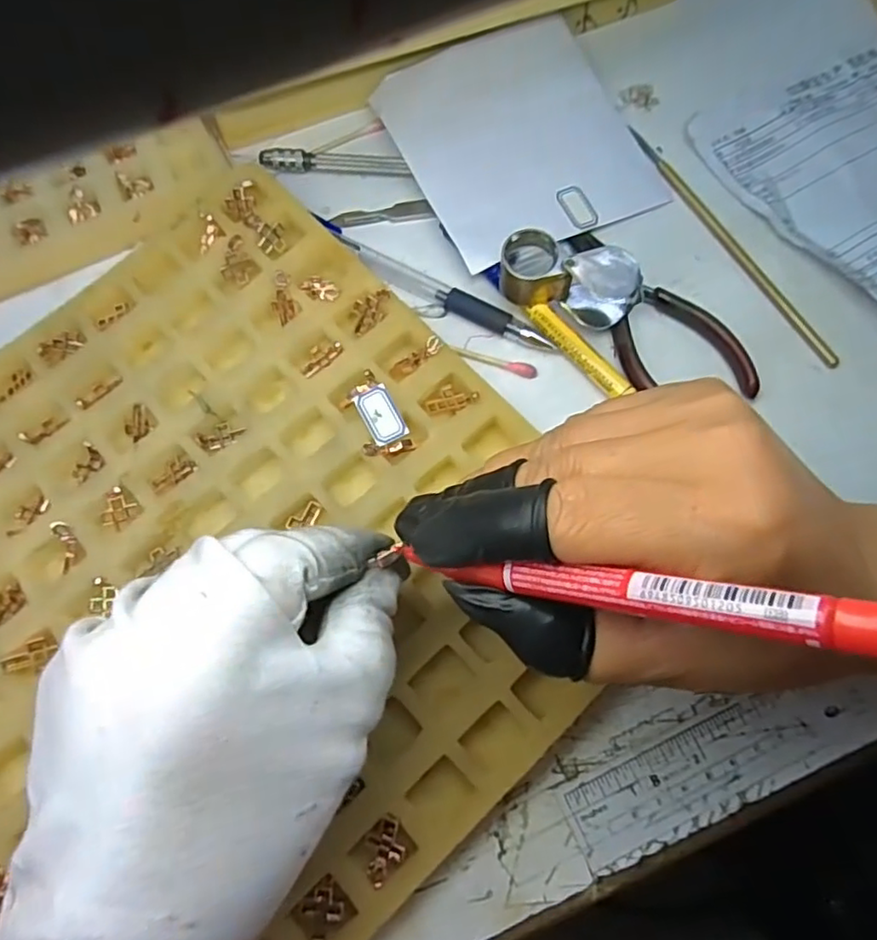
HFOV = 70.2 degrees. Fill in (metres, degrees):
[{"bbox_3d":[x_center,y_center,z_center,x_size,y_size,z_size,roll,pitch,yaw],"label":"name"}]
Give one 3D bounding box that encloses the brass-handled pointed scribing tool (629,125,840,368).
[{"bbox_3d":[0.135,-0.107,0.288,0.007,0.006,0.147,-28,73,-8],"label":"brass-handled pointed scribing tool"}]

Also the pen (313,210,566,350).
[{"bbox_3d":[-0.004,-0.083,0.281,0.123,0.011,0.011,31,74,11],"label":"pen"}]

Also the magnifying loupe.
[{"bbox_3d":[0.053,-0.079,0.261,0.054,0.030,0.027,28,74,10],"label":"magnifying loupe"}]

